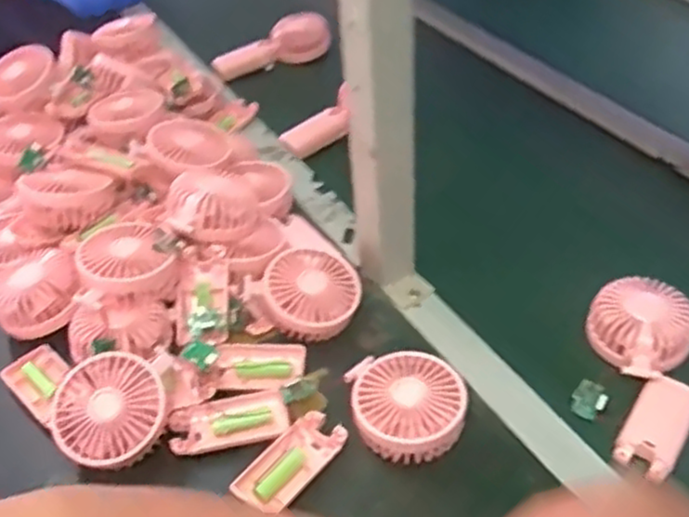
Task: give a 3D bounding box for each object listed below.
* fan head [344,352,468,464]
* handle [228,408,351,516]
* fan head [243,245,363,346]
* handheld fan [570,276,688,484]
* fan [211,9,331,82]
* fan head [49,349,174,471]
[{"bbox_3d":[0.046,0.119,0.580,0.097,0.040,0.086,6,44,12],"label":"fan head"},{"bbox_3d":[-0.041,0.159,0.564,0.042,0.012,0.093,29,52,31],"label":"handle"},{"bbox_3d":[-0.034,0.033,0.668,0.089,0.038,0.084,40,57,14],"label":"fan head"},{"bbox_3d":[0.251,0.089,0.609,0.093,0.044,0.169,12,45,18],"label":"handheld fan"},{"bbox_3d":[-0.111,-0.319,1.099,0.191,0.059,0.050,-32,49,-26],"label":"fan"},{"bbox_3d":[-0.183,0.120,0.570,0.086,0.037,0.086,-9,65,2],"label":"fan head"}]

